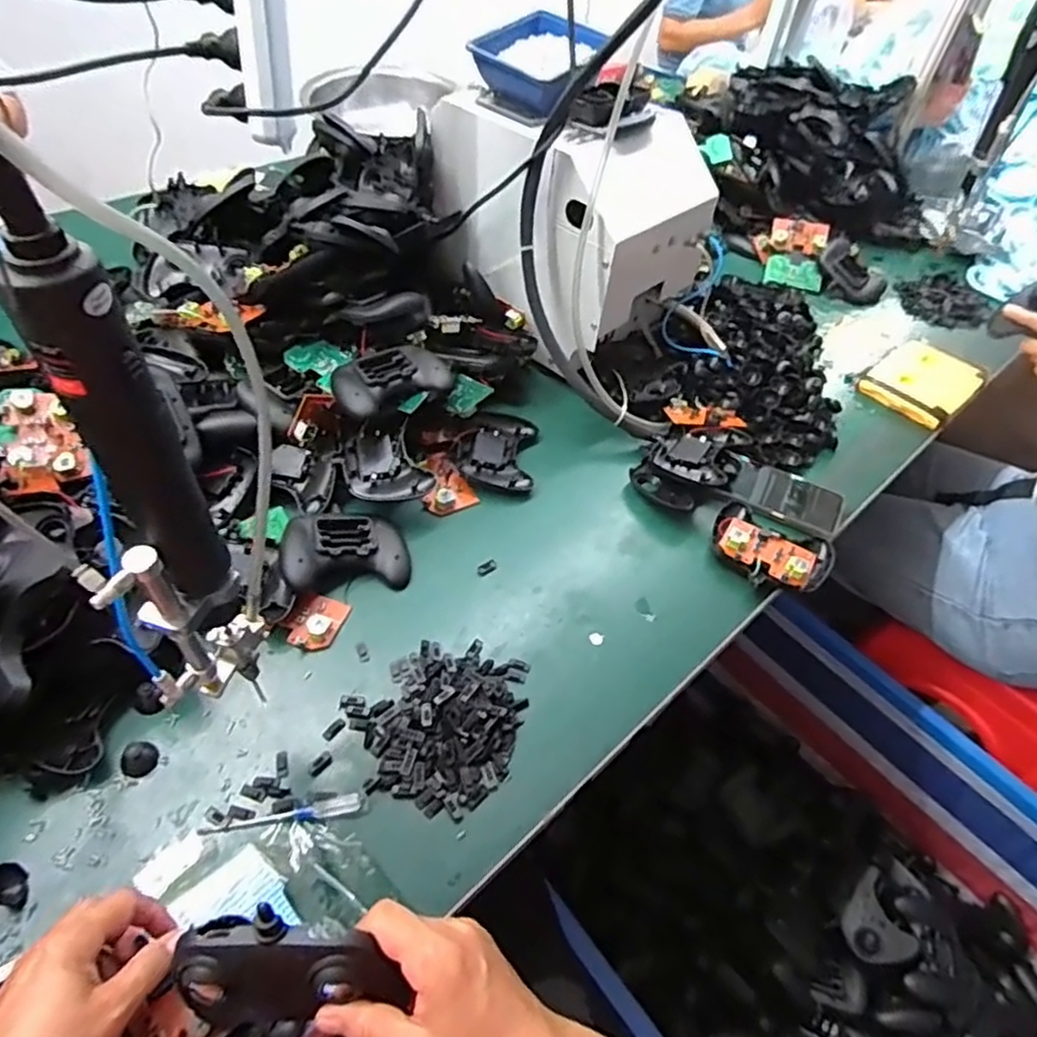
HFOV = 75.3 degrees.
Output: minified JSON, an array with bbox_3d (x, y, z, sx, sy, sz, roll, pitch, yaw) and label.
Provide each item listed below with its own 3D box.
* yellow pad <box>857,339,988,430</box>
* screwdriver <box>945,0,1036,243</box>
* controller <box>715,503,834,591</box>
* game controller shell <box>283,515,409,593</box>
[{"bbox_3d":[0.580,-0.198,0.960,0.179,0.018,0.121,-32,59,-30],"label":"yellow pad"},{"bbox_3d":[0.591,-0.494,0.833,0.044,0.257,0.040,27,51,16],"label":"screwdriver"},{"bbox_3d":[0.266,0.034,0.703,0.123,0.023,0.099,22,50,12],"label":"controller"},{"bbox_3d":[-0.166,0.029,0.646,0.113,0.038,0.084,-9,51,-15],"label":"game controller shell"}]

